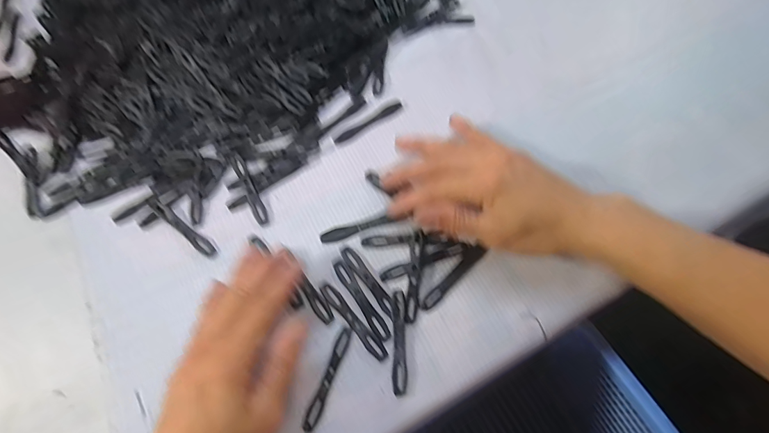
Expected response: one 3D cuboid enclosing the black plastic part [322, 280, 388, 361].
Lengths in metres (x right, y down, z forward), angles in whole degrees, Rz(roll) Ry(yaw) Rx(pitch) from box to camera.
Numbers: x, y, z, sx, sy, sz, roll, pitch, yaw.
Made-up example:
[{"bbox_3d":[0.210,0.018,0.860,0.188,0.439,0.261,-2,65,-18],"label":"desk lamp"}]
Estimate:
[{"bbox_3d":[-0.022,0.073,0.294,0.011,0.004,0.067,-39,72,-14],"label":"black plastic part"}]

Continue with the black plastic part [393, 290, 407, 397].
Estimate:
[{"bbox_3d":[0.010,0.086,0.287,0.009,0.004,0.067,0,67,1],"label":"black plastic part"}]

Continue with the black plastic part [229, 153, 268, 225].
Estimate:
[{"bbox_3d":[-0.110,-0.024,0.337,0.010,0.006,0.069,-26,69,-10],"label":"black plastic part"}]

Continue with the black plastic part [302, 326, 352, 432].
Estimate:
[{"bbox_3d":[-0.038,0.108,0.281,0.007,0.004,0.069,19,69,8],"label":"black plastic part"}]

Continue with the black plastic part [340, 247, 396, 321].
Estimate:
[{"bbox_3d":[-0.011,0.046,0.306,0.009,0.004,0.063,-35,71,-13],"label":"black plastic part"}]

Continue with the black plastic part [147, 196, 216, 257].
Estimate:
[{"bbox_3d":[-0.161,0.007,0.327,0.075,0.004,0.011,36,72,14],"label":"black plastic part"}]

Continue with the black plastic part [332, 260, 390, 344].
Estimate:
[{"bbox_3d":[-0.017,0.059,0.301,0.010,0.004,0.069,-31,71,-12],"label":"black plastic part"}]

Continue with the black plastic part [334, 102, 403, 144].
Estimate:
[{"bbox_3d":[-0.014,-0.082,0.363,0.067,0.004,0.007,-31,70,-12],"label":"black plastic part"}]

